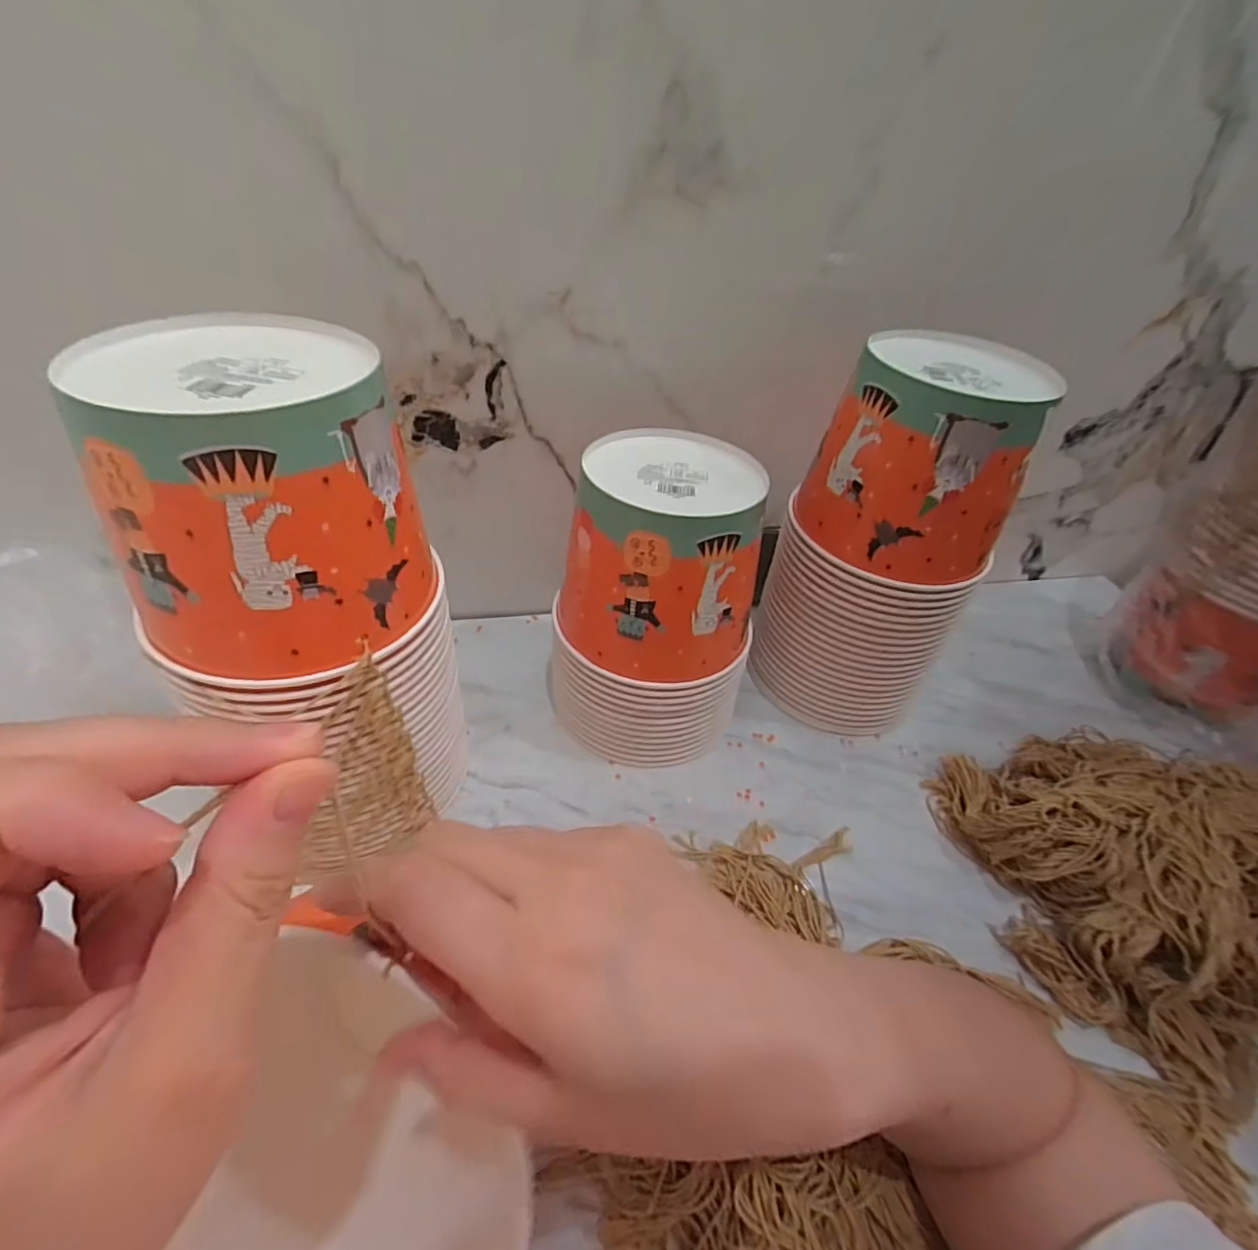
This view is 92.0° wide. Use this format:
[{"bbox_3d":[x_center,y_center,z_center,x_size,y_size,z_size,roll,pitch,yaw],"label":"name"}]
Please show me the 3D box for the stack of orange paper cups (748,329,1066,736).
[{"bbox_3d":[0.209,-0.066,0.503,0.153,0.285,0.136,22,43,17],"label":"stack of orange paper cups"}]

